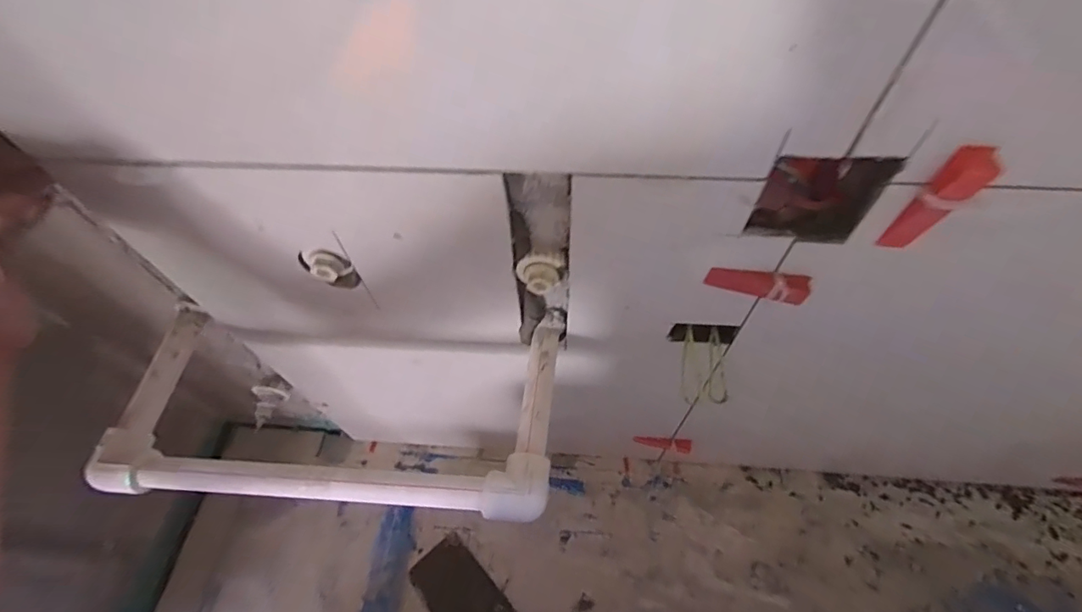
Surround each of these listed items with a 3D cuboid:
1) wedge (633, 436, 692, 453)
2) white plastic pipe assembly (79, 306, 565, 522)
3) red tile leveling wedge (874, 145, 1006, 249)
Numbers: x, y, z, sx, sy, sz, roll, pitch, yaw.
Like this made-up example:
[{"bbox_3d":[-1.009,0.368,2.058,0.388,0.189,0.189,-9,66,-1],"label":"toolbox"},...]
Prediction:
[{"bbox_3d":[0.173,0.197,0.702,0.077,0.017,0.016,6,58,6],"label":"wedge"},{"bbox_3d":[-0.174,0.081,0.435,0.375,0.030,0.176,2,58,4],"label":"white plastic pipe assembly"},{"bbox_3d":[0.233,-0.058,0.292,0.024,0.080,0.016,8,58,8],"label":"red tile leveling wedge"}]

